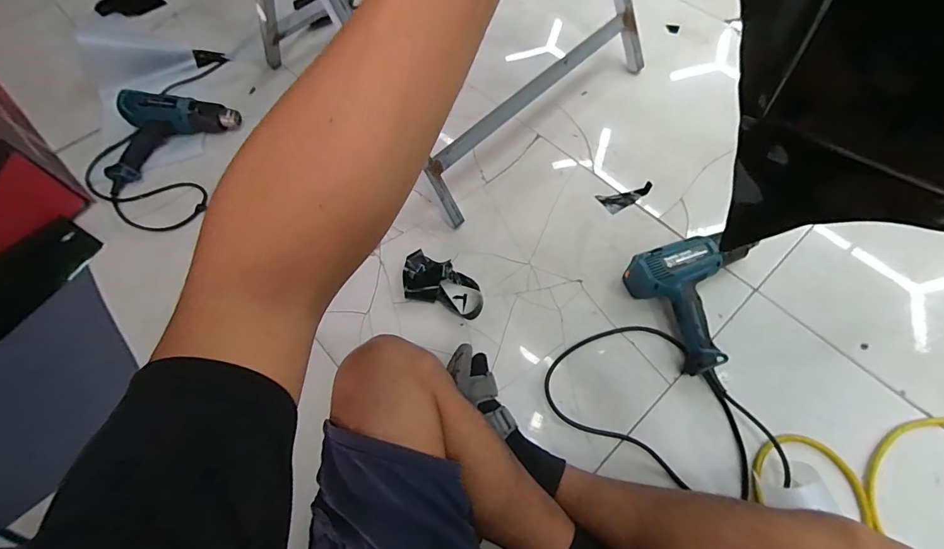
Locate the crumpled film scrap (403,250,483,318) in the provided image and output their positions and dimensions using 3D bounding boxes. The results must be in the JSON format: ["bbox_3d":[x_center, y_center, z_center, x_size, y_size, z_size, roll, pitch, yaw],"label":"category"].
[{"bbox_3d":[-0.047,0.014,0.735,0.143,0.034,0.086,16,64,10],"label":"crumpled film scrap"}]

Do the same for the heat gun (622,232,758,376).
[{"bbox_3d":[0.391,0.028,0.693,0.217,0.071,0.199,-22,63,-10],"label":"heat gun"}]

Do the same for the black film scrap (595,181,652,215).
[{"bbox_3d":[0.294,-0.156,0.823,0.095,0.018,0.047,-28,64,-12],"label":"black film scrap"}]

